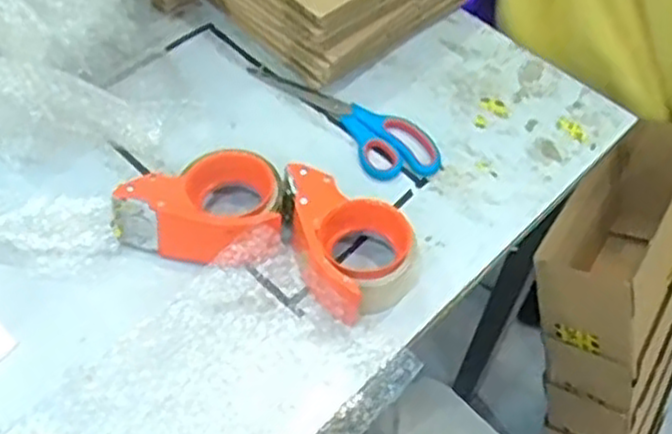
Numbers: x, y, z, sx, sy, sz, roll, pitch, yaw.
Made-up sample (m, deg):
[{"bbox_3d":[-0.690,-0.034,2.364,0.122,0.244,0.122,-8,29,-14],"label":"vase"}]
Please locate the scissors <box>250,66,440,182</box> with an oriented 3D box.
[{"bbox_3d":[0.009,-0.111,0.798,0.072,0.015,0.230,-37,64,-26],"label":"scissors"}]

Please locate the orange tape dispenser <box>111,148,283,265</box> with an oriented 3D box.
[{"bbox_3d":[-0.123,-0.003,0.686,0.143,0.056,0.099,-1,54,-5],"label":"orange tape dispenser"}]

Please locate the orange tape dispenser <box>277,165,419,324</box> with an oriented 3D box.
[{"bbox_3d":[-0.002,0.027,0.667,0.135,0.063,0.100,27,57,15],"label":"orange tape dispenser"}]

